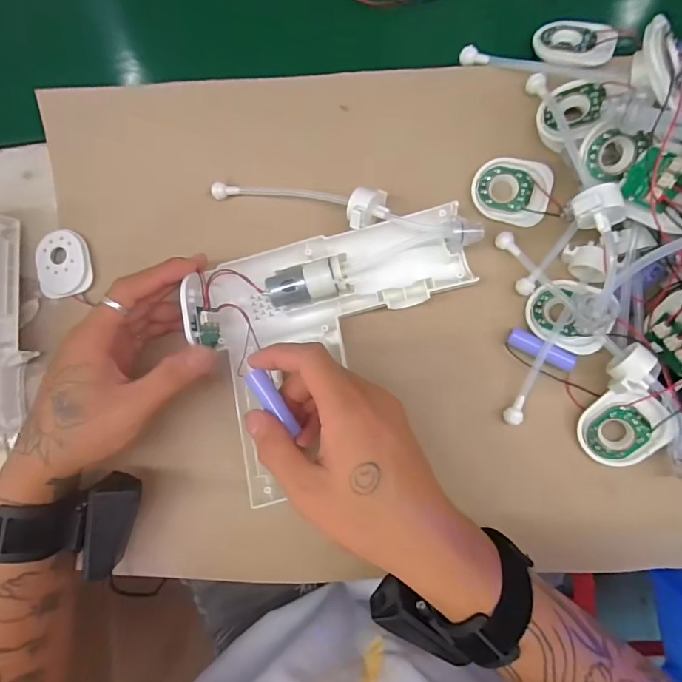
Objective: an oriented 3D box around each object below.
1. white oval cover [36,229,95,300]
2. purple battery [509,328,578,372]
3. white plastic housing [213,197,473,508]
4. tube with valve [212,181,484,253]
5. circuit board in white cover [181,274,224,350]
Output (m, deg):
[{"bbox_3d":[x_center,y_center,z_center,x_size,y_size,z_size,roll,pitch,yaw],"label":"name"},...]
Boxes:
[{"bbox_3d":[-0.240,-0.067,0.384,0.045,0.006,0.057,-9,85,6],"label":"white oval cover"},{"bbox_3d":[0.148,0.007,0.329,0.049,0.014,0.014,26,96,13],"label":"purple battery"},{"bbox_3d":[0.008,0.009,0.338,0.207,0.051,0.185,-14,87,3],"label":"white plastic housing"},{"bbox_3d":[-0.001,-0.105,0.336,0.210,0.025,0.033,15,88,7],"label":"tube with valve"},{"bbox_3d":[-0.104,-0.022,0.333,0.017,0.032,0.052,-11,87,4],"label":"circuit board in white cover"}]

